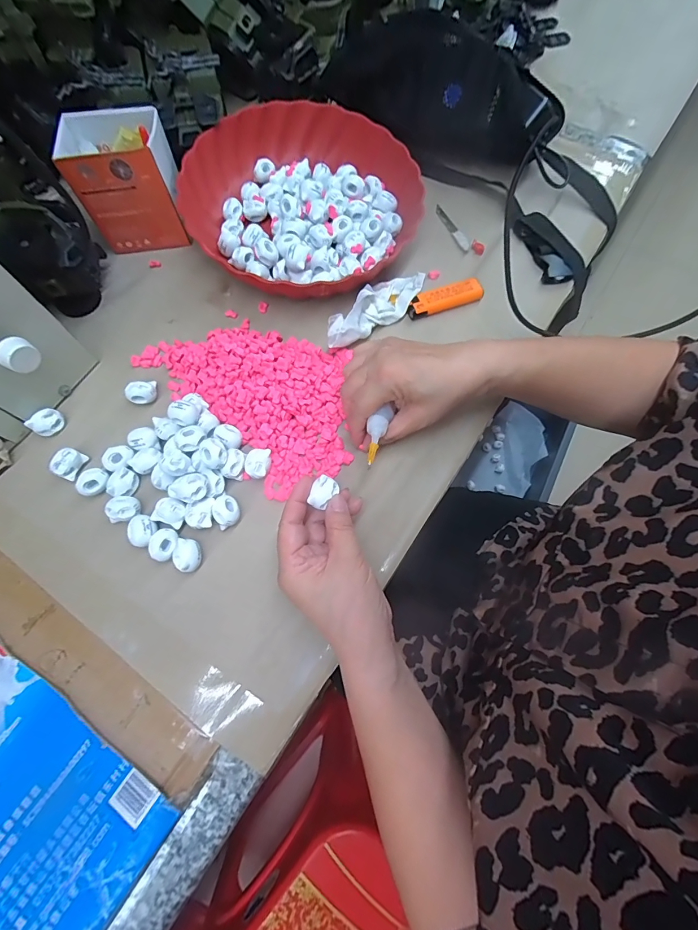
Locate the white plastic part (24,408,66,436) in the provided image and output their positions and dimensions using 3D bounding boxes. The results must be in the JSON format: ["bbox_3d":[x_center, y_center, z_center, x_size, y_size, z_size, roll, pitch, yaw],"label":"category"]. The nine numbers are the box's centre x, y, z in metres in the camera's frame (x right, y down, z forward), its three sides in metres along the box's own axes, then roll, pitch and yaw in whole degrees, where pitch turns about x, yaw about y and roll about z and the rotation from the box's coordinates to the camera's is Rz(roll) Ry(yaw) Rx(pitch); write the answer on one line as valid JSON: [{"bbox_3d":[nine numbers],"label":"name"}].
[{"bbox_3d":[-0.275,-0.039,0.352,0.018,0.019,0.025,25,72,9],"label":"white plastic part"}]

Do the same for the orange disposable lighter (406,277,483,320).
[{"bbox_3d":[0.098,-0.172,0.396,0.079,0.006,0.024,-19,92,-4],"label":"orange disposable lighter"}]

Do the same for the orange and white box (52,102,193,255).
[{"bbox_3d":[-0.222,-0.289,0.401,0.091,0.099,0.067,-4,70,-2],"label":"orange and white box"}]

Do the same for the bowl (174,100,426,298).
[{"bbox_3d":[-0.049,-0.285,0.421,0.229,0.060,0.227,0,70,0],"label":"bowl"}]

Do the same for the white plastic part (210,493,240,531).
[{"bbox_3d":[-0.102,0.039,0.322,0.022,0.018,0.024,0,70,0],"label":"white plastic part"}]

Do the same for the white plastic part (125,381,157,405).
[{"bbox_3d":[-0.194,-0.068,0.363,0.026,0.016,0.018,-18,71,-7],"label":"white plastic part"}]

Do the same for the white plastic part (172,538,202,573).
[{"bbox_3d":[-0.128,0.073,0.311,0.022,0.015,0.023,26,72,9],"label":"white plastic part"}]

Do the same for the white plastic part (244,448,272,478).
[{"bbox_3d":[-0.080,-0.001,0.338,0.021,0.013,0.025,4,70,1],"label":"white plastic part"}]

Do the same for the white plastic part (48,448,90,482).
[{"bbox_3d":[-0.245,-0.001,0.339,0.016,0.020,0.025,18,71,6],"label":"white plastic part"}]

